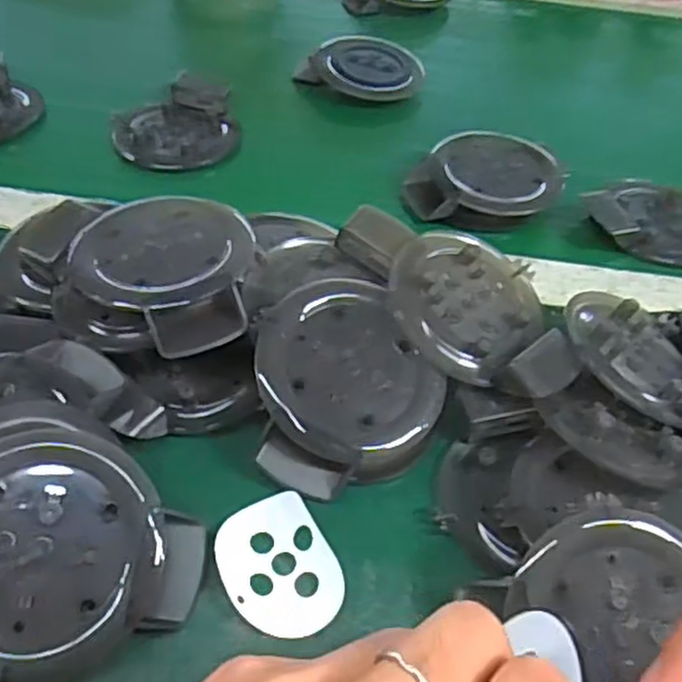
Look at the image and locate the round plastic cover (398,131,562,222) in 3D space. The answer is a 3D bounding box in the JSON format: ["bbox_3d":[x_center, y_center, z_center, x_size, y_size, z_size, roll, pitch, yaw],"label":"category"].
[{"bbox_3d":[0.096,-0.112,0.488,0.104,0.029,0.071,-6,50,-11],"label":"round plastic cover"}]

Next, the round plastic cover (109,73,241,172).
[{"bbox_3d":[-0.121,-0.161,0.518,0.085,0.025,0.081,3,49,-3],"label":"round plastic cover"}]

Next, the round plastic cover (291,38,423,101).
[{"bbox_3d":[0.019,-0.222,0.581,0.096,0.026,0.067,17,50,9],"label":"round plastic cover"}]

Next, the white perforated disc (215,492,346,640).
[{"bbox_3d":[-0.027,0.093,0.298,0.047,0.008,0.062,-9,48,-27],"label":"white perforated disc"}]

